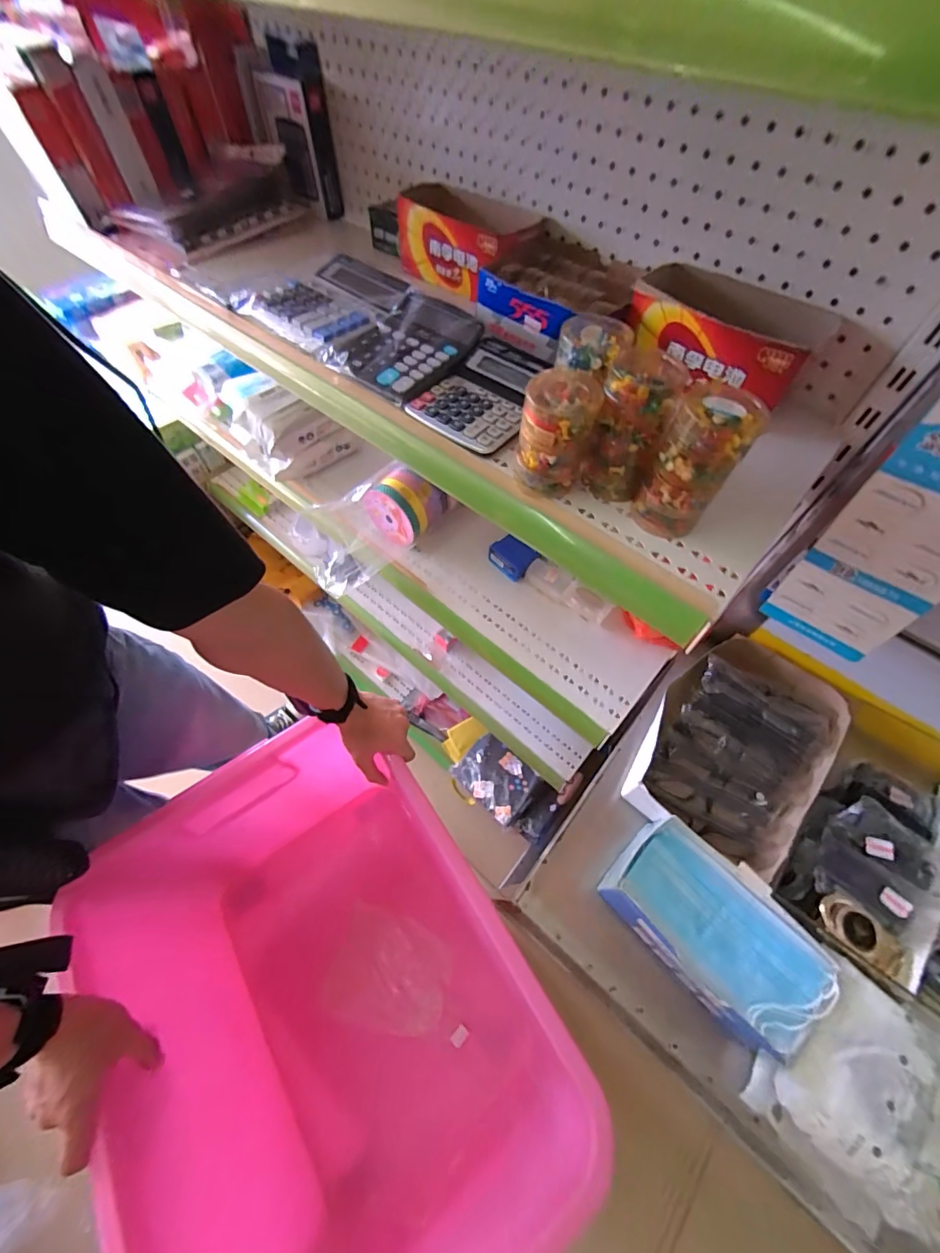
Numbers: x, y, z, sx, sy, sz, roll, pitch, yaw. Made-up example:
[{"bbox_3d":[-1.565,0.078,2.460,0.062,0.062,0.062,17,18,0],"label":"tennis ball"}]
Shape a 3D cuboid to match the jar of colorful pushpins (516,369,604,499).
[{"bbox_3d":[0.075,-0.165,0.393,0.059,0.092,0.060,0,59,-1],"label":"jar of colorful pushpins"}]

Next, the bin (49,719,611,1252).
[{"bbox_3d":[-0.173,0.463,0.567,0.406,0.318,0.514,-30,64,-17],"label":"bin"}]

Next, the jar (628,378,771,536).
[{"bbox_3d":[0.177,-0.128,0.357,0.057,0.114,0.044,30,63,16],"label":"jar"}]

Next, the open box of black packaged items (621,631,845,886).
[{"bbox_3d":[0.333,0.150,0.567,0.184,0.053,0.285,36,65,19],"label":"open box of black packaged items"}]

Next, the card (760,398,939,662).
[{"bbox_3d":[0.358,-0.071,0.365,0.010,0.280,0.110,-40,68,-22],"label":"card"}]

